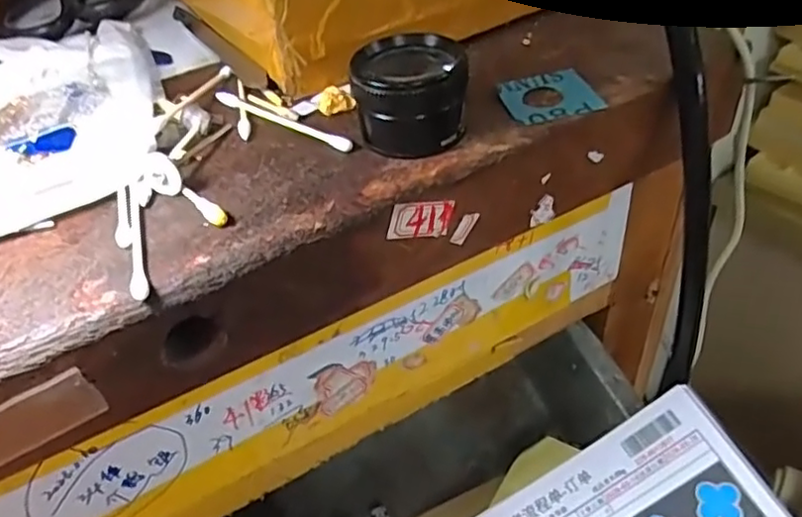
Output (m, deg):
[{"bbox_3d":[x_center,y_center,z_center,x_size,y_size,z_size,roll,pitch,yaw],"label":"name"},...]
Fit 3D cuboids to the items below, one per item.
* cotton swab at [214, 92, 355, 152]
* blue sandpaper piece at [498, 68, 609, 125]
[{"bbox_3d":[-0.047,-0.055,0.252,0.072,0.006,0.006,24,50,30],"label":"cotton swab"},{"bbox_3d":[0.057,-0.063,0.248,0.034,0.004,0.030,-13,42,-6],"label":"blue sandpaper piece"}]

